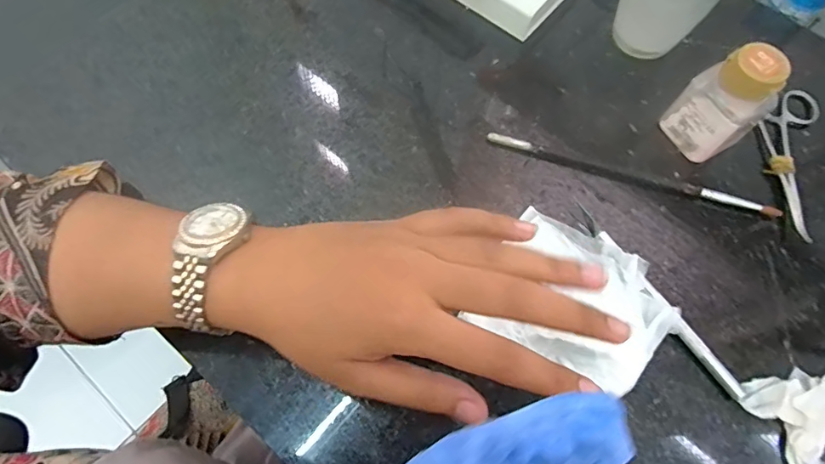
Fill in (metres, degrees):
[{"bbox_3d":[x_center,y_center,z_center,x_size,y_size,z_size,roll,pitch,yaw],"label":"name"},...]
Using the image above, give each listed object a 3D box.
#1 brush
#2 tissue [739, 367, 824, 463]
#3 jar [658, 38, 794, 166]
[{"bbox_3d":[0.143,-0.038,0.324,0.189,0.007,0.007,16,69,5],"label":"brush"},{"bbox_3d":[0.216,0.097,0.268,0.053,0.009,0.048,-29,71,-12],"label":"tissue"},{"bbox_3d":[0.193,-0.080,0.307,0.035,0.072,0.044,-36,73,-14],"label":"jar"}]

